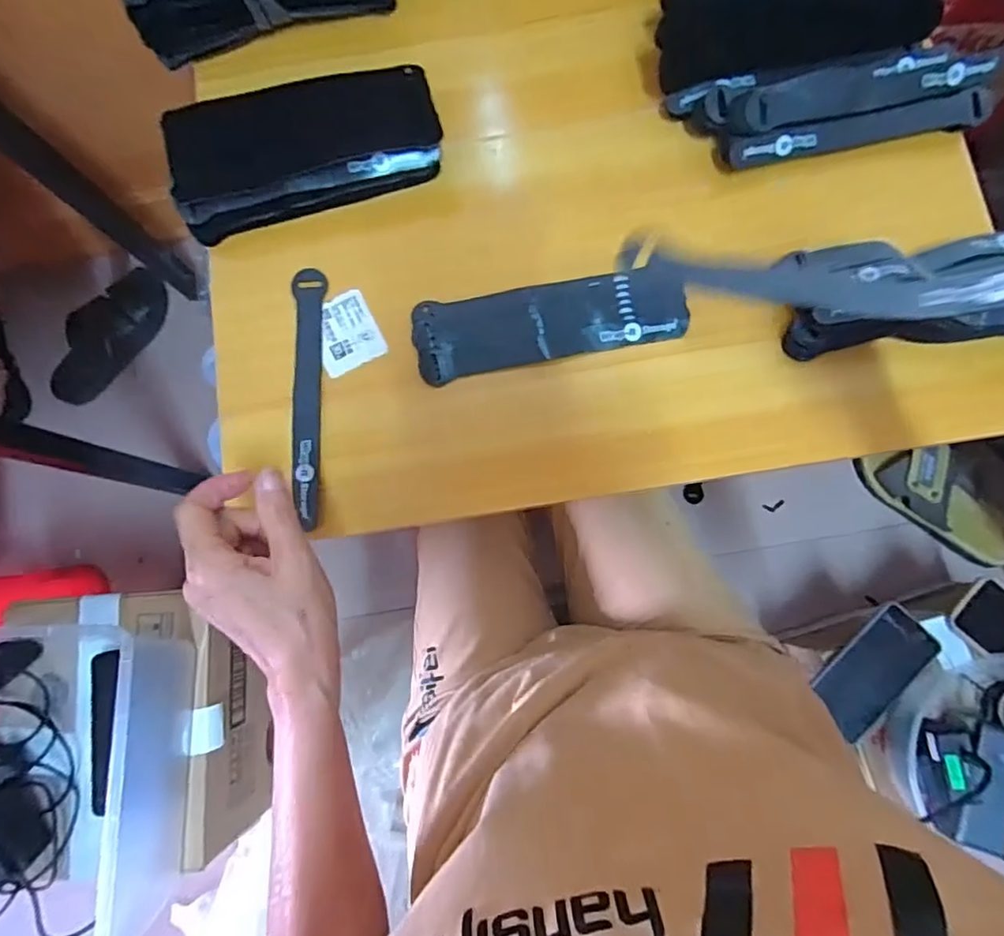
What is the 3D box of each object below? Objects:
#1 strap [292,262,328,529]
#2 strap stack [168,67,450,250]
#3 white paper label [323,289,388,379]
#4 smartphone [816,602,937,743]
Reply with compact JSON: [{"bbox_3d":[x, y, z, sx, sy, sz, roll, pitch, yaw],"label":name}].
[{"bbox_3d":[-0.144,-0.058,0.432,0.021,0.005,0.194,-1,77,-11],"label":"strap"},{"bbox_3d":[-0.149,-0.244,0.451,0.204,0.049,0.092,-16,81,0],"label":"strap stack"},{"bbox_3d":[-0.119,-0.103,0.444,0.048,0.004,0.060,-26,78,-3],"label":"white paper label"},{"bbox_3d":[0.443,0.240,0.686,0.079,0.013,0.157,43,86,8],"label":"smartphone"}]

